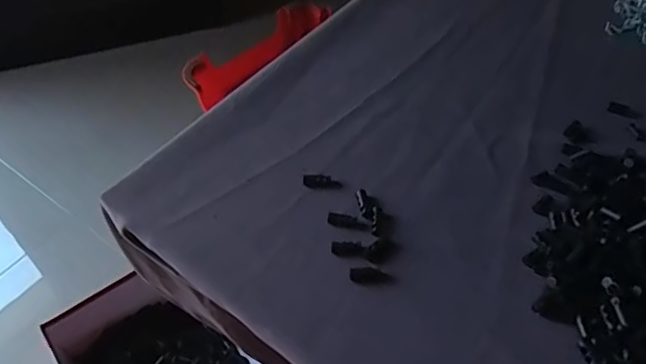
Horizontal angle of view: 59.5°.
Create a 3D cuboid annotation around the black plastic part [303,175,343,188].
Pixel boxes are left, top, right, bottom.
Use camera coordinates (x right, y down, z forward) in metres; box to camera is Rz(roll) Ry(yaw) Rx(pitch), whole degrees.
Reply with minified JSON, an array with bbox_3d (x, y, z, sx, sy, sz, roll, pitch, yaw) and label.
[{"bbox_3d":[0.000,-0.001,0.493,0.034,0.004,0.013,4,51,5],"label":"black plastic part"}]

